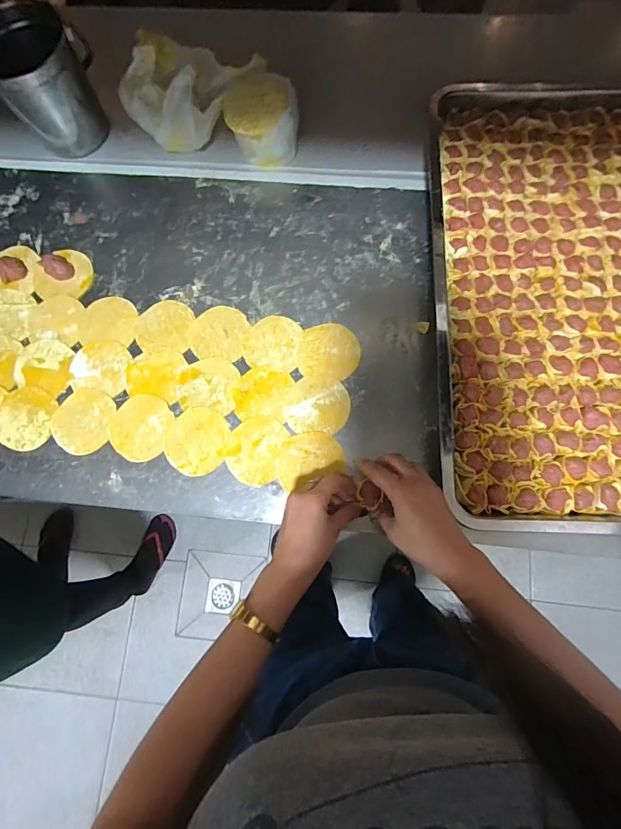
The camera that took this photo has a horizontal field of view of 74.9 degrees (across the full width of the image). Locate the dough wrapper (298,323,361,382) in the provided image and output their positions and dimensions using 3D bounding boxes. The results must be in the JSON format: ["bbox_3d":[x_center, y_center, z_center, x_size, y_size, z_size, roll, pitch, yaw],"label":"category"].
[{"bbox_3d":[0.027,-0.081,0.535,0.075,0.004,0.079,0,77,2],"label":"dough wrapper"}]

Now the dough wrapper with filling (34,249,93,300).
[{"bbox_3d":[-0.353,-0.202,0.571,0.079,0.022,0.072,1,77,2],"label":"dough wrapper with filling"}]

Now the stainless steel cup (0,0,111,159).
[{"bbox_3d":[-0.371,-0.466,0.573,0.124,0.131,0.104,-6,77,0],"label":"stainless steel cup"}]

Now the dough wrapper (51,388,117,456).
[{"bbox_3d":[-0.298,0.008,0.528,0.078,0.005,0.084,0,77,2],"label":"dough wrapper"}]

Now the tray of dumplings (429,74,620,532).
[{"bbox_3d":[0.353,-0.162,0.519,0.395,0.053,0.599,2,77,2],"label":"tray of dumplings"}]

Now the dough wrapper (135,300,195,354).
[{"bbox_3d":[-0.198,-0.121,0.552,0.073,0.004,0.074,2,77,2],"label":"dough wrapper"}]

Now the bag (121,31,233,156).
[{"bbox_3d":[-0.198,-0.460,0.587,0.150,0.082,0.112,5,77,3],"label":"bag"}]

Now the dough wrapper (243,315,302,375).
[{"bbox_3d":[-0.052,-0.097,0.543,0.075,0.004,0.074,6,77,3],"label":"dough wrapper"}]

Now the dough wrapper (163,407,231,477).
[{"bbox_3d":[-0.145,0.033,0.516,0.081,0.004,0.084,0,77,2],"label":"dough wrapper"}]

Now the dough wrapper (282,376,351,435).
[{"bbox_3d":[0.008,-0.013,0.520,0.083,0.004,0.072,2,77,2],"label":"dough wrapper"}]

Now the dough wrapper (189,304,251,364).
[{"bbox_3d":[-0.124,-0.110,0.549,0.076,0.004,0.077,0,77,2],"label":"dough wrapper"}]

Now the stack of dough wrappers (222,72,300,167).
[{"bbox_3d":[-0.066,-0.416,0.576,0.101,0.073,0.094,-4,77,1],"label":"stack of dough wrappers"}]

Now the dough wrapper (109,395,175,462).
[{"bbox_3d":[-0.220,0.016,0.523,0.076,0.004,0.084,13,76,5],"label":"dough wrapper"}]

